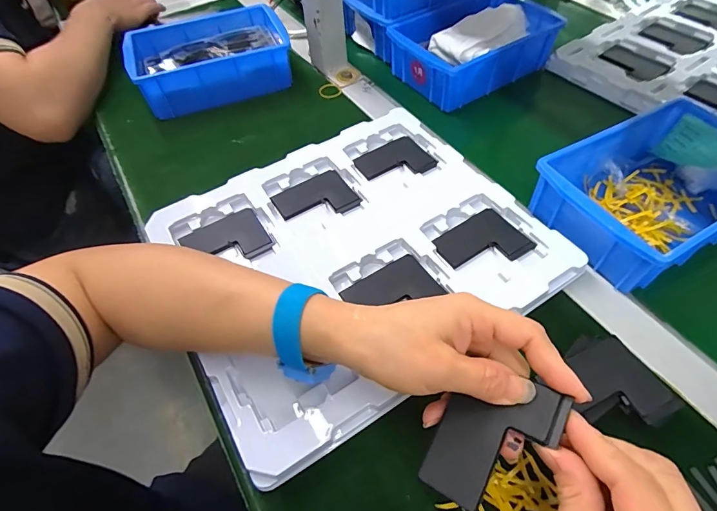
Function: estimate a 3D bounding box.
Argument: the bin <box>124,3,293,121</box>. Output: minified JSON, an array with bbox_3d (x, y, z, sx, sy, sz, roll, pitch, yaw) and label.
[{"bbox_3d":[-0.197,-0.269,0.557,0.208,0.060,0.129,-21,57,-11],"label":"bin"}]

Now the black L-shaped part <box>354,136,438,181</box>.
[{"bbox_3d":[0.039,-0.104,0.454,0.079,0.005,0.063,-27,58,-15],"label":"black L-shaped part"}]

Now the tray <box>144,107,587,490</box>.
[{"bbox_3d":[-0.006,-0.010,0.380,0.317,0.022,0.276,-30,59,-17],"label":"tray"}]

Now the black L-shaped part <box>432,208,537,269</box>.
[{"bbox_3d":[0.116,-0.011,0.380,0.079,0.004,0.059,-28,58,-15],"label":"black L-shaped part"}]

